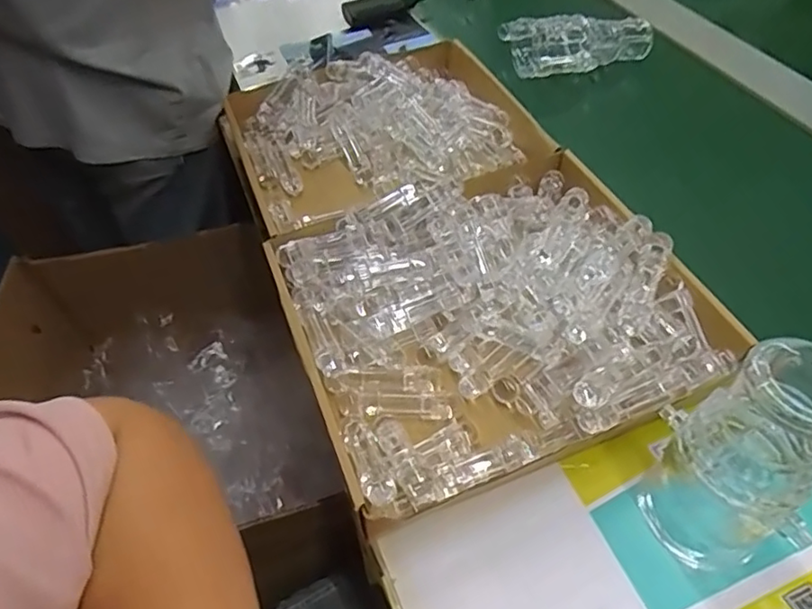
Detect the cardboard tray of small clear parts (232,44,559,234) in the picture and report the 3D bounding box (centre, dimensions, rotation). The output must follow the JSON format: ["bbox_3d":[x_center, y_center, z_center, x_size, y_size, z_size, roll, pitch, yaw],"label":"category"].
[{"bbox_3d":[-0.021,-0.181,0.665,0.316,0.065,0.289,-18,51,-11],"label":"cardboard tray of small clear parts"}]

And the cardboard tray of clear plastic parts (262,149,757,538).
[{"bbox_3d":[0.067,0.003,0.496,0.312,0.068,0.274,-17,51,-10],"label":"cardboard tray of clear plastic parts"}]

